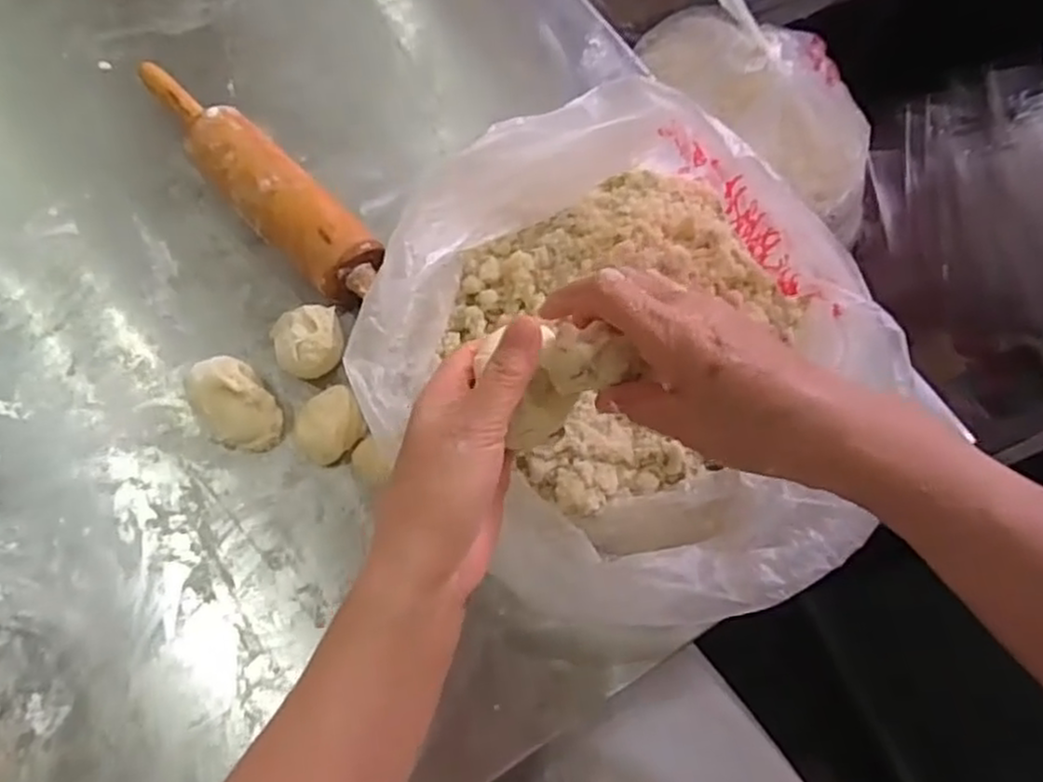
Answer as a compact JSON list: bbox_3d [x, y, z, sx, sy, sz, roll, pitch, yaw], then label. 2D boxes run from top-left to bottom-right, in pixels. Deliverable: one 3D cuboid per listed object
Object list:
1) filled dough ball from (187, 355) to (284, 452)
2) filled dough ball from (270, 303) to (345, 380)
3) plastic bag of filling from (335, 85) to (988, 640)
[{"bbox_3d":[-0.191,0.009,0.489,0.070,0.038,0.049,38,75,13],"label":"filled dough ball"},{"bbox_3d":[-0.140,-0.030,0.498,0.045,0.042,0.048,-11,70,-3],"label":"filled dough ball"},{"bbox_3d":[0.064,-0.012,0.438,0.273,0.102,0.286,-30,72,-8],"label":"plastic bag of filling"}]

